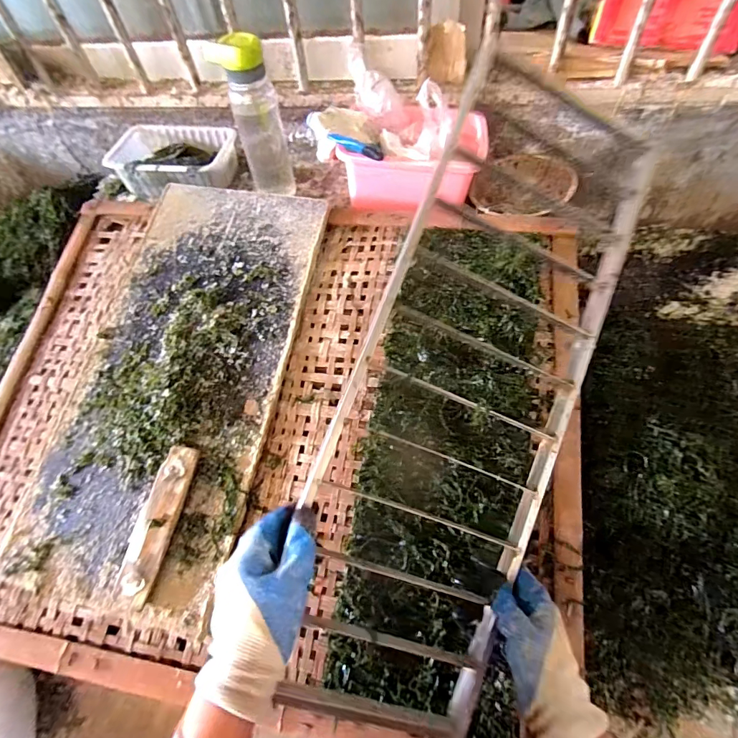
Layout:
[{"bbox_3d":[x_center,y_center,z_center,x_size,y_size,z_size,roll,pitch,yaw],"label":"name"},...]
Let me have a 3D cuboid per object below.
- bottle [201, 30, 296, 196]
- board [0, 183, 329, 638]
[{"bbox_3d":[-0.213,-0.467,0.785,0.091,0.284,0.092,-7,55,-1],"label":"bottle"},{"bbox_3d":[-0.312,0.002,0.657,0.349,0.058,0.739,8,71,10],"label":"board"}]

